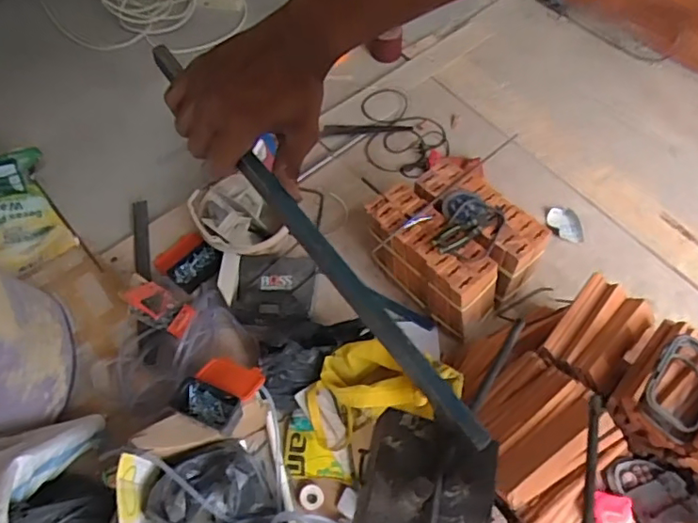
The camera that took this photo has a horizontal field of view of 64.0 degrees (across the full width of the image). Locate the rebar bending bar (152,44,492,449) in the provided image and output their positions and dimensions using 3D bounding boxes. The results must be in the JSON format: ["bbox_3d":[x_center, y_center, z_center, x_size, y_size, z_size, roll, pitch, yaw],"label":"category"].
[{"bbox_3d":[-0.035,-0.026,0.394,0.014,0.015,0.374,-34,73,-18],"label":"rebar bending bar"}]

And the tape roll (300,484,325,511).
[{"bbox_3d":[-0.081,0.518,1.226,0.053,0.015,0.049,-2,58,0],"label":"tape roll"}]

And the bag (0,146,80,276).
[{"bbox_3d":[-0.970,-0.156,1.590,0.254,0.124,0.357,-29,62,-16],"label":"bag"}]

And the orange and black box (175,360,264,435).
[{"bbox_3d":[-0.281,0.271,1.187,0.153,0.051,0.154,20,61,13],"label":"orange and black box"}]

